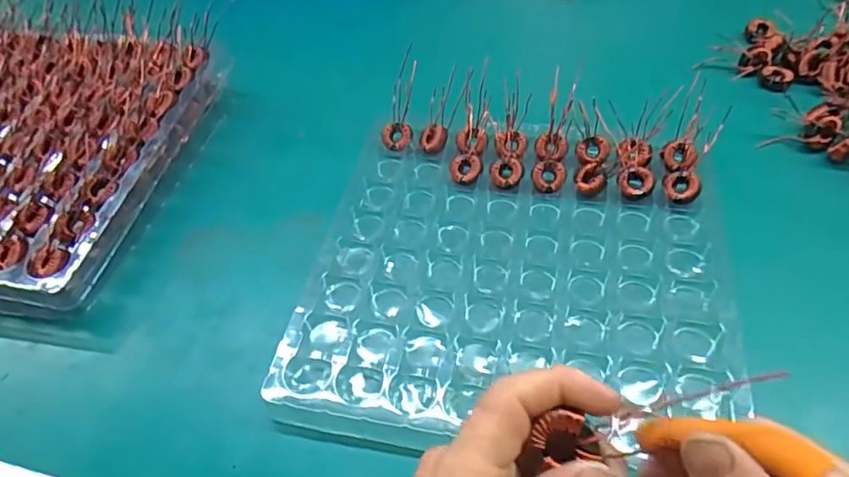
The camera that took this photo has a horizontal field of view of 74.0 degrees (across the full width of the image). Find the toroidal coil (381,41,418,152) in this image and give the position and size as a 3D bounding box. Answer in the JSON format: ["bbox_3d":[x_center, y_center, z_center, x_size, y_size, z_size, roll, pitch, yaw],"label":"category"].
[{"bbox_3d":[-0.019,-0.125,0.505,0.025,0.009,0.095,10,91,14],"label":"toroidal coil"}]

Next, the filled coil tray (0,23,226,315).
[{"bbox_3d":[-0.365,-0.079,0.506,0.283,0.065,0.291,7,53,12],"label":"filled coil tray"}]

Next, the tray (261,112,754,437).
[{"bbox_3d":[0.067,0.018,0.411,0.280,0.028,0.272,5,52,10],"label":"tray"}]

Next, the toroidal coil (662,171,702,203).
[{"bbox_3d":[0.201,-0.040,0.442,0.027,0.012,0.028,10,53,14],"label":"toroidal coil"}]

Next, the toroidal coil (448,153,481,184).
[{"bbox_3d":[0.034,-0.059,0.476,0.025,0.010,0.029,8,53,13],"label":"toroidal coil"}]

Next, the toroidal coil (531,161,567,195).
[{"bbox_3d":[0.102,-0.051,0.460,0.026,0.010,0.032,16,55,18],"label":"toroidal coil"}]

